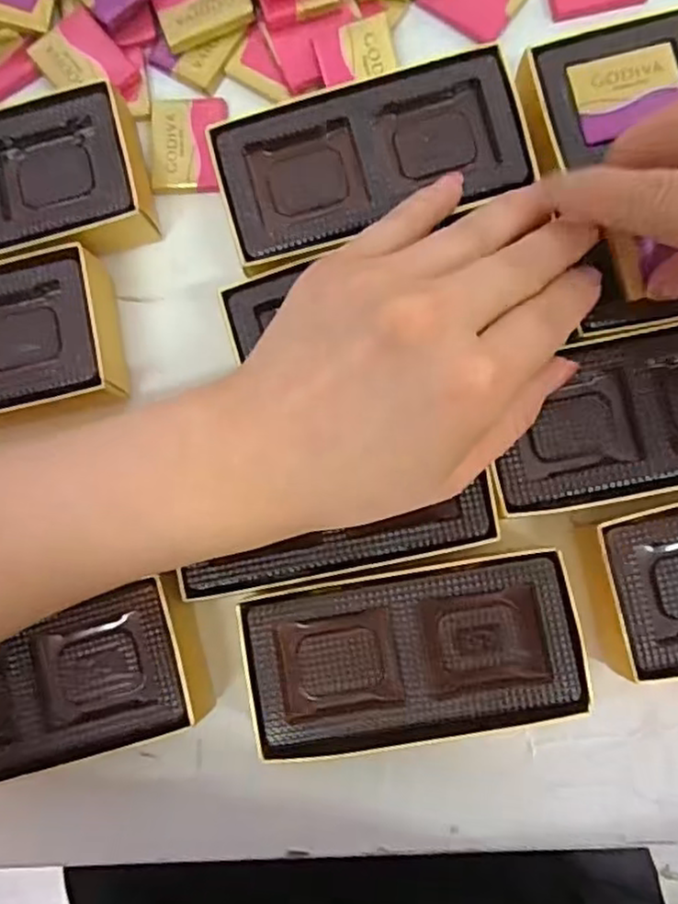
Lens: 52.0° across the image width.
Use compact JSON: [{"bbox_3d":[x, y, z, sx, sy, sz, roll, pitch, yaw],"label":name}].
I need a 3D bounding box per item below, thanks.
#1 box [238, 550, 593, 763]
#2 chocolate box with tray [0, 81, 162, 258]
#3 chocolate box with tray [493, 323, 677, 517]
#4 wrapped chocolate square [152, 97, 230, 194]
[{"bbox_3d":[0.028,0.073,0.251,0.117,0.031,0.060,-11,83,5],"label":"box"},{"bbox_3d":[-0.132,-0.103,0.276,0.111,0.027,0.060,-10,83,6],"label":"chocolate box with tray"},{"bbox_3d":[0.109,-0.014,0.251,0.109,0.022,0.056,-11,83,5],"label":"chocolate box with tray"},{"bbox_3d":[-0.063,-0.130,0.293,0.030,0.008,0.041,-1,84,6],"label":"wrapped chocolate square"}]

